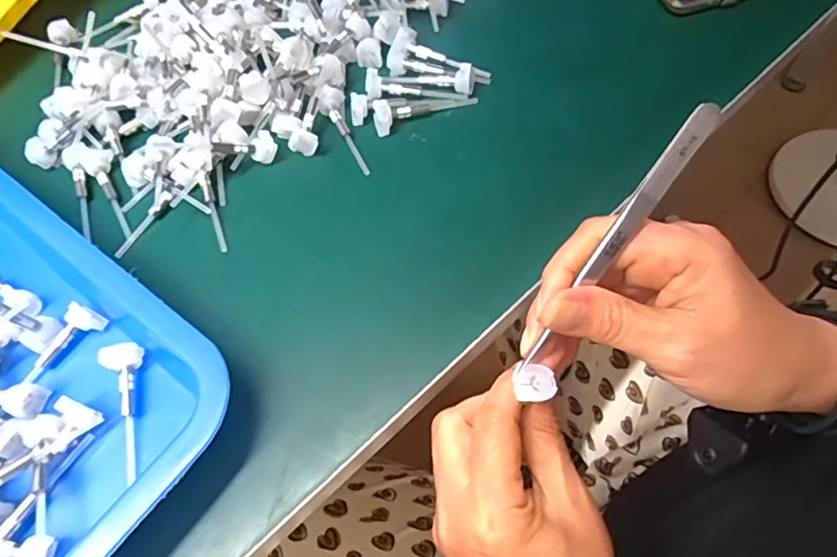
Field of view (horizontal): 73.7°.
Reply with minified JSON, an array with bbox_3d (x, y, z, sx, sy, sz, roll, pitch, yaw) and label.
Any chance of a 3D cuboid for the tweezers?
[{"bbox_3d":[0.079,-0.013,0.230,0.010,0.008,0.126,37,112,17],"label":"tweezers"}]

